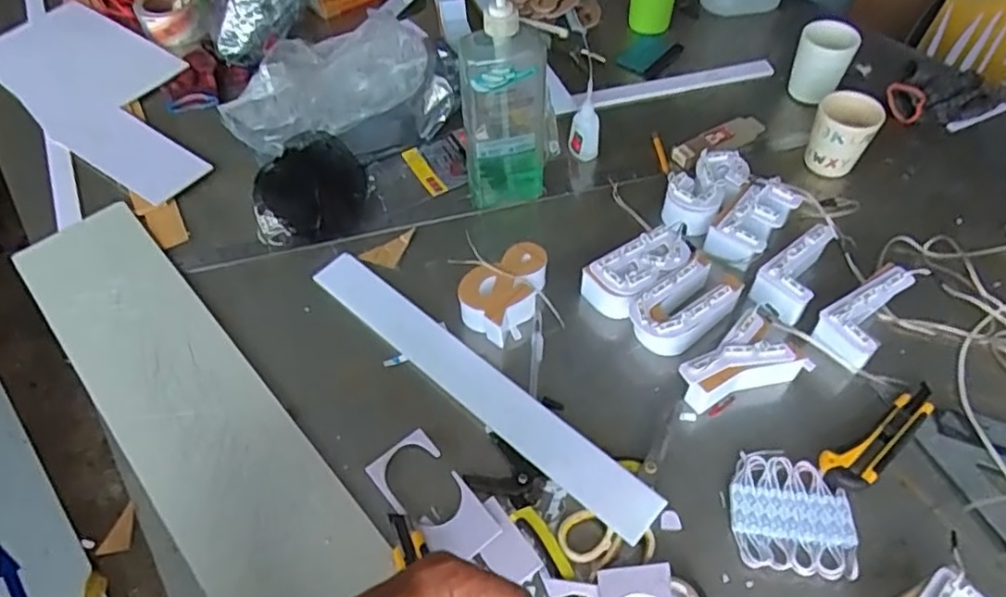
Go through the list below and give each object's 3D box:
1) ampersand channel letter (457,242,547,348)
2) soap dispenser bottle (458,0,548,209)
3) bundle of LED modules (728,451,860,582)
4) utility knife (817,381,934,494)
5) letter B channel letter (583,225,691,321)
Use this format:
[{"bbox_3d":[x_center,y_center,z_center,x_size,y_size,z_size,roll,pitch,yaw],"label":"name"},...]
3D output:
[{"bbox_3d":[0.005,-0.009,0.708,0.074,0.048,0.111,34,59,24],"label":"ampersand channel letter"},{"bbox_3d":[0.002,-0.219,0.721,0.097,0.285,0.062,1,52,1],"label":"soap dispenser bottle"},{"bbox_3d":[0.253,0.189,0.571,0.102,0.014,0.104,5,52,4],"label":"bundle of LED modules"},{"bbox_3d":[0.358,0.132,0.606,0.151,0.025,0.041,-27,56,-19],"label":"utility knife"},{"bbox_3d":[0.155,-0.031,0.713,0.134,0.053,0.063,-34,58,-8],"label":"letter B channel letter"}]

